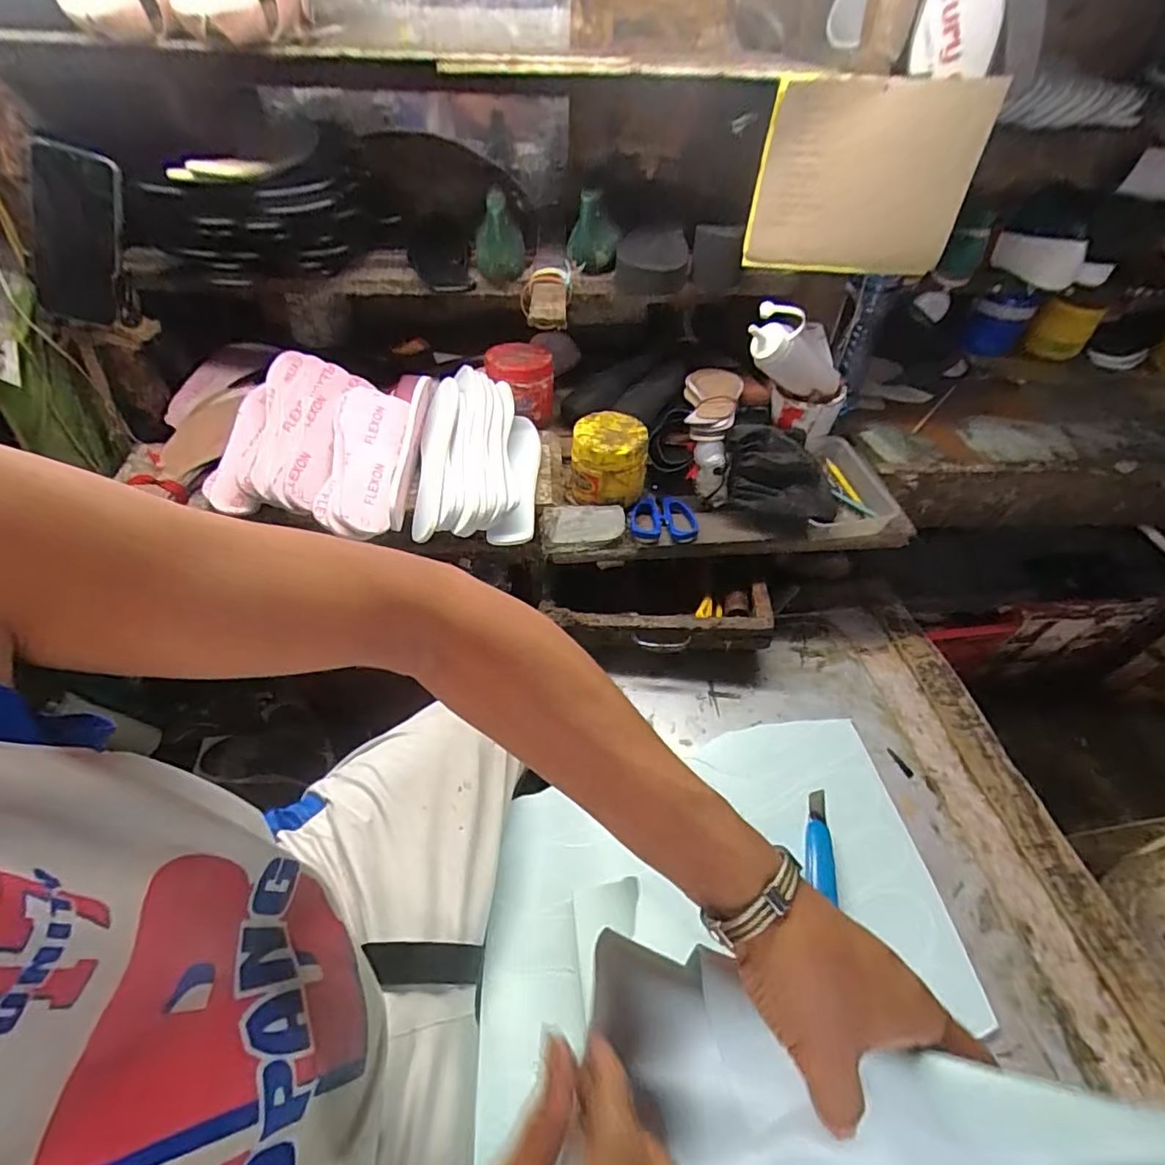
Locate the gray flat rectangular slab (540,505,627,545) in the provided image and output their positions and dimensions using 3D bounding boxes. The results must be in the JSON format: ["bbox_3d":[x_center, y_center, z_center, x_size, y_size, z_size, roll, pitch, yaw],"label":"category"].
[{"bbox_3d":[0.001,-0.074,0.707,0.101,0.026,0.051,-5,72,-3],"label":"gray flat rectangular slab"}]

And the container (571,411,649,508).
[{"bbox_3d":[0.033,-0.165,0.723,0.098,0.081,0.094,1,48,-1],"label":"container"}]

